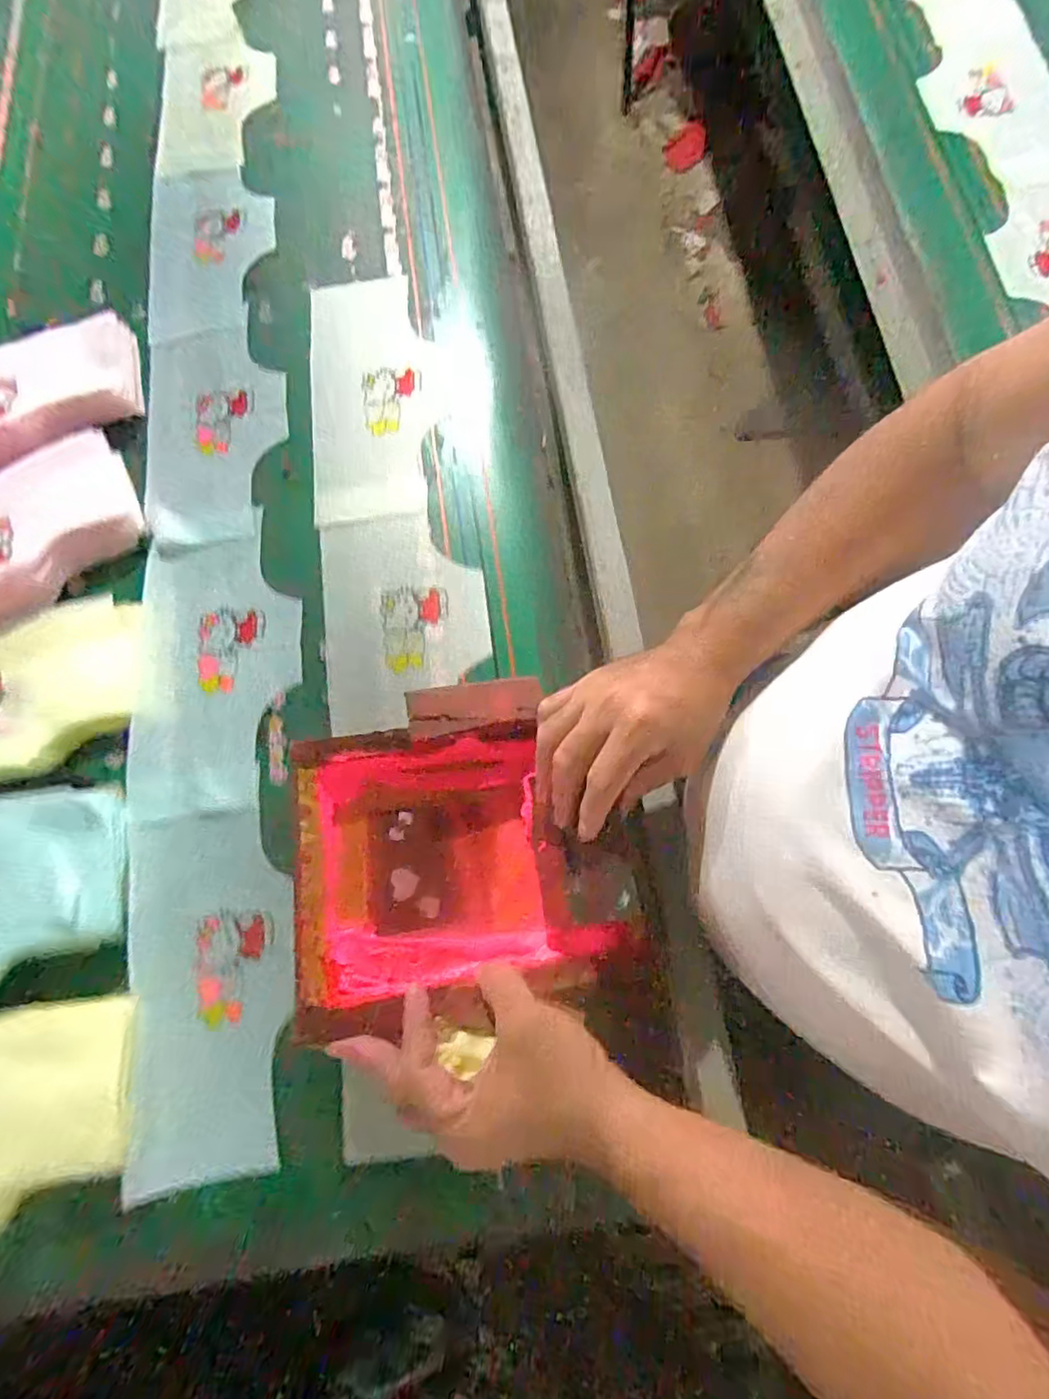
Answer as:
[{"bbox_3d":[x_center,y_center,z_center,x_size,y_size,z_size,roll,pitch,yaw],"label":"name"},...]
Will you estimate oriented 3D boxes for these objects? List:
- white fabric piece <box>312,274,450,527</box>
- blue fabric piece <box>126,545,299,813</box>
[{"bbox_3d":[-0.158,-0.330,0.636,0.139,0.012,0.309,-7,71,-3],"label":"white fabric piece"},{"bbox_3d":[-0.285,-0.029,0.557,0.146,0.011,0.264,-8,74,4],"label":"blue fabric piece"}]

